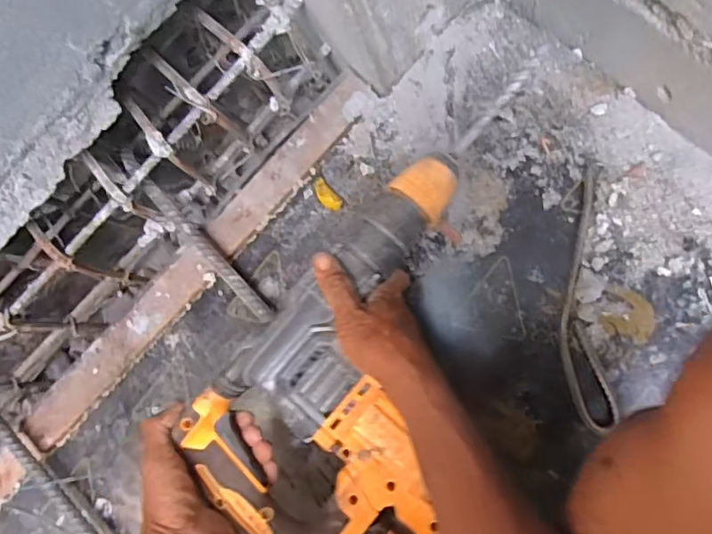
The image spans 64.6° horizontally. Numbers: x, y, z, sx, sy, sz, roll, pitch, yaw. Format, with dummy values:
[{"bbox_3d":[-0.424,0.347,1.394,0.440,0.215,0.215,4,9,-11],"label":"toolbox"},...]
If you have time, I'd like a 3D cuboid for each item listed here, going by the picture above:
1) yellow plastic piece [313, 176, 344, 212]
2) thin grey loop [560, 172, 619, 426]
[{"bbox_3d":[-0.035,-0.084,0.656,0.020,0.005,0.046,-45,82,5],"label":"yellow plastic piece"},{"bbox_3d":[0.238,0.032,0.588,0.050,0.014,0.269,-3,88,9],"label":"thin grey loop"}]

